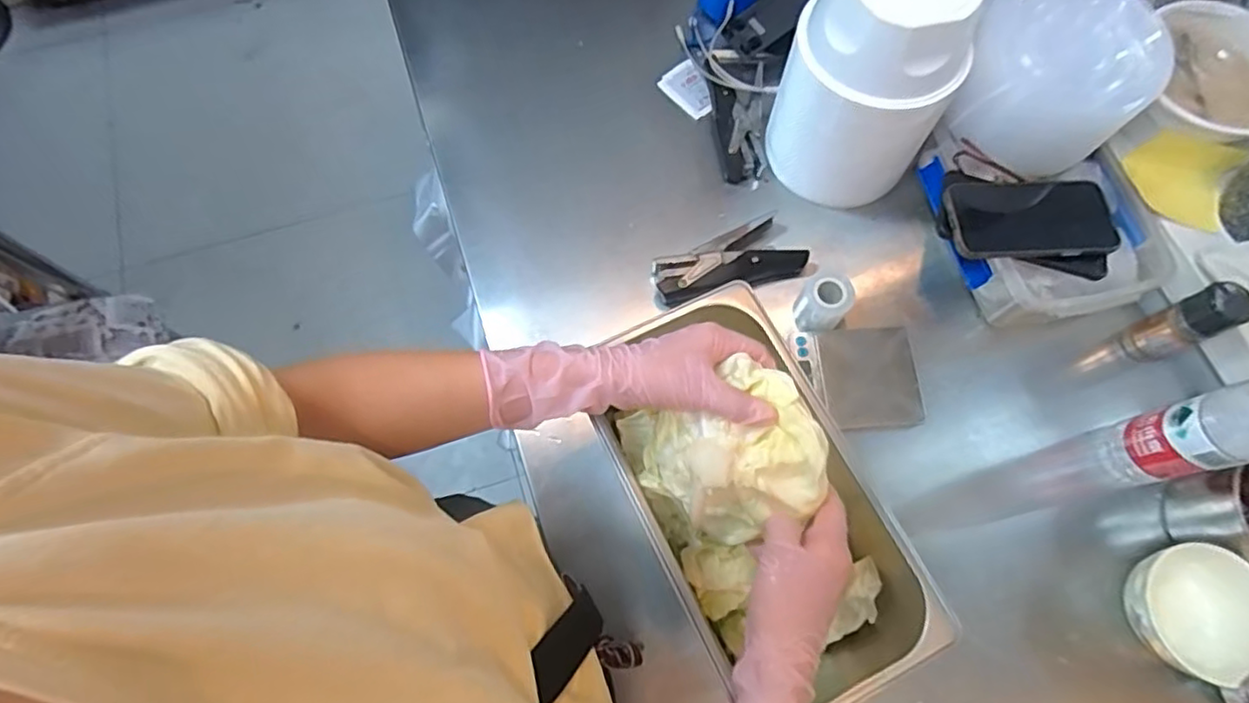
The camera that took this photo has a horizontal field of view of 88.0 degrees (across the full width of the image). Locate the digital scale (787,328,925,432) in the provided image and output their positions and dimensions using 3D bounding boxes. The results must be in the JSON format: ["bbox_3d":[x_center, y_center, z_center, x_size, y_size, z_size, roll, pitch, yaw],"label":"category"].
[{"bbox_3d":[0.238,0.026,0.656,0.114,0.025,0.105,-4,70,-2],"label":"digital scale"}]

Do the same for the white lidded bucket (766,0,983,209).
[{"bbox_3d":[0.243,-0.274,0.666,0.149,0.235,0.127,11,70,3],"label":"white lidded bucket"}]

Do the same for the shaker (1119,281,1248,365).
[{"bbox_3d":[0.559,-0.027,0.647,0.038,0.112,0.044,-22,72,-8],"label":"shaker"}]

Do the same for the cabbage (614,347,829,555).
[{"bbox_3d":[0.073,0.076,0.472,0.111,0.094,0.114,-21,72,-8],"label":"cabbage"}]

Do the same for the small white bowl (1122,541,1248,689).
[{"bbox_3d":[0.498,0.225,0.560,0.095,0.055,0.105,-13,71,-5],"label":"small white bowl"}]

